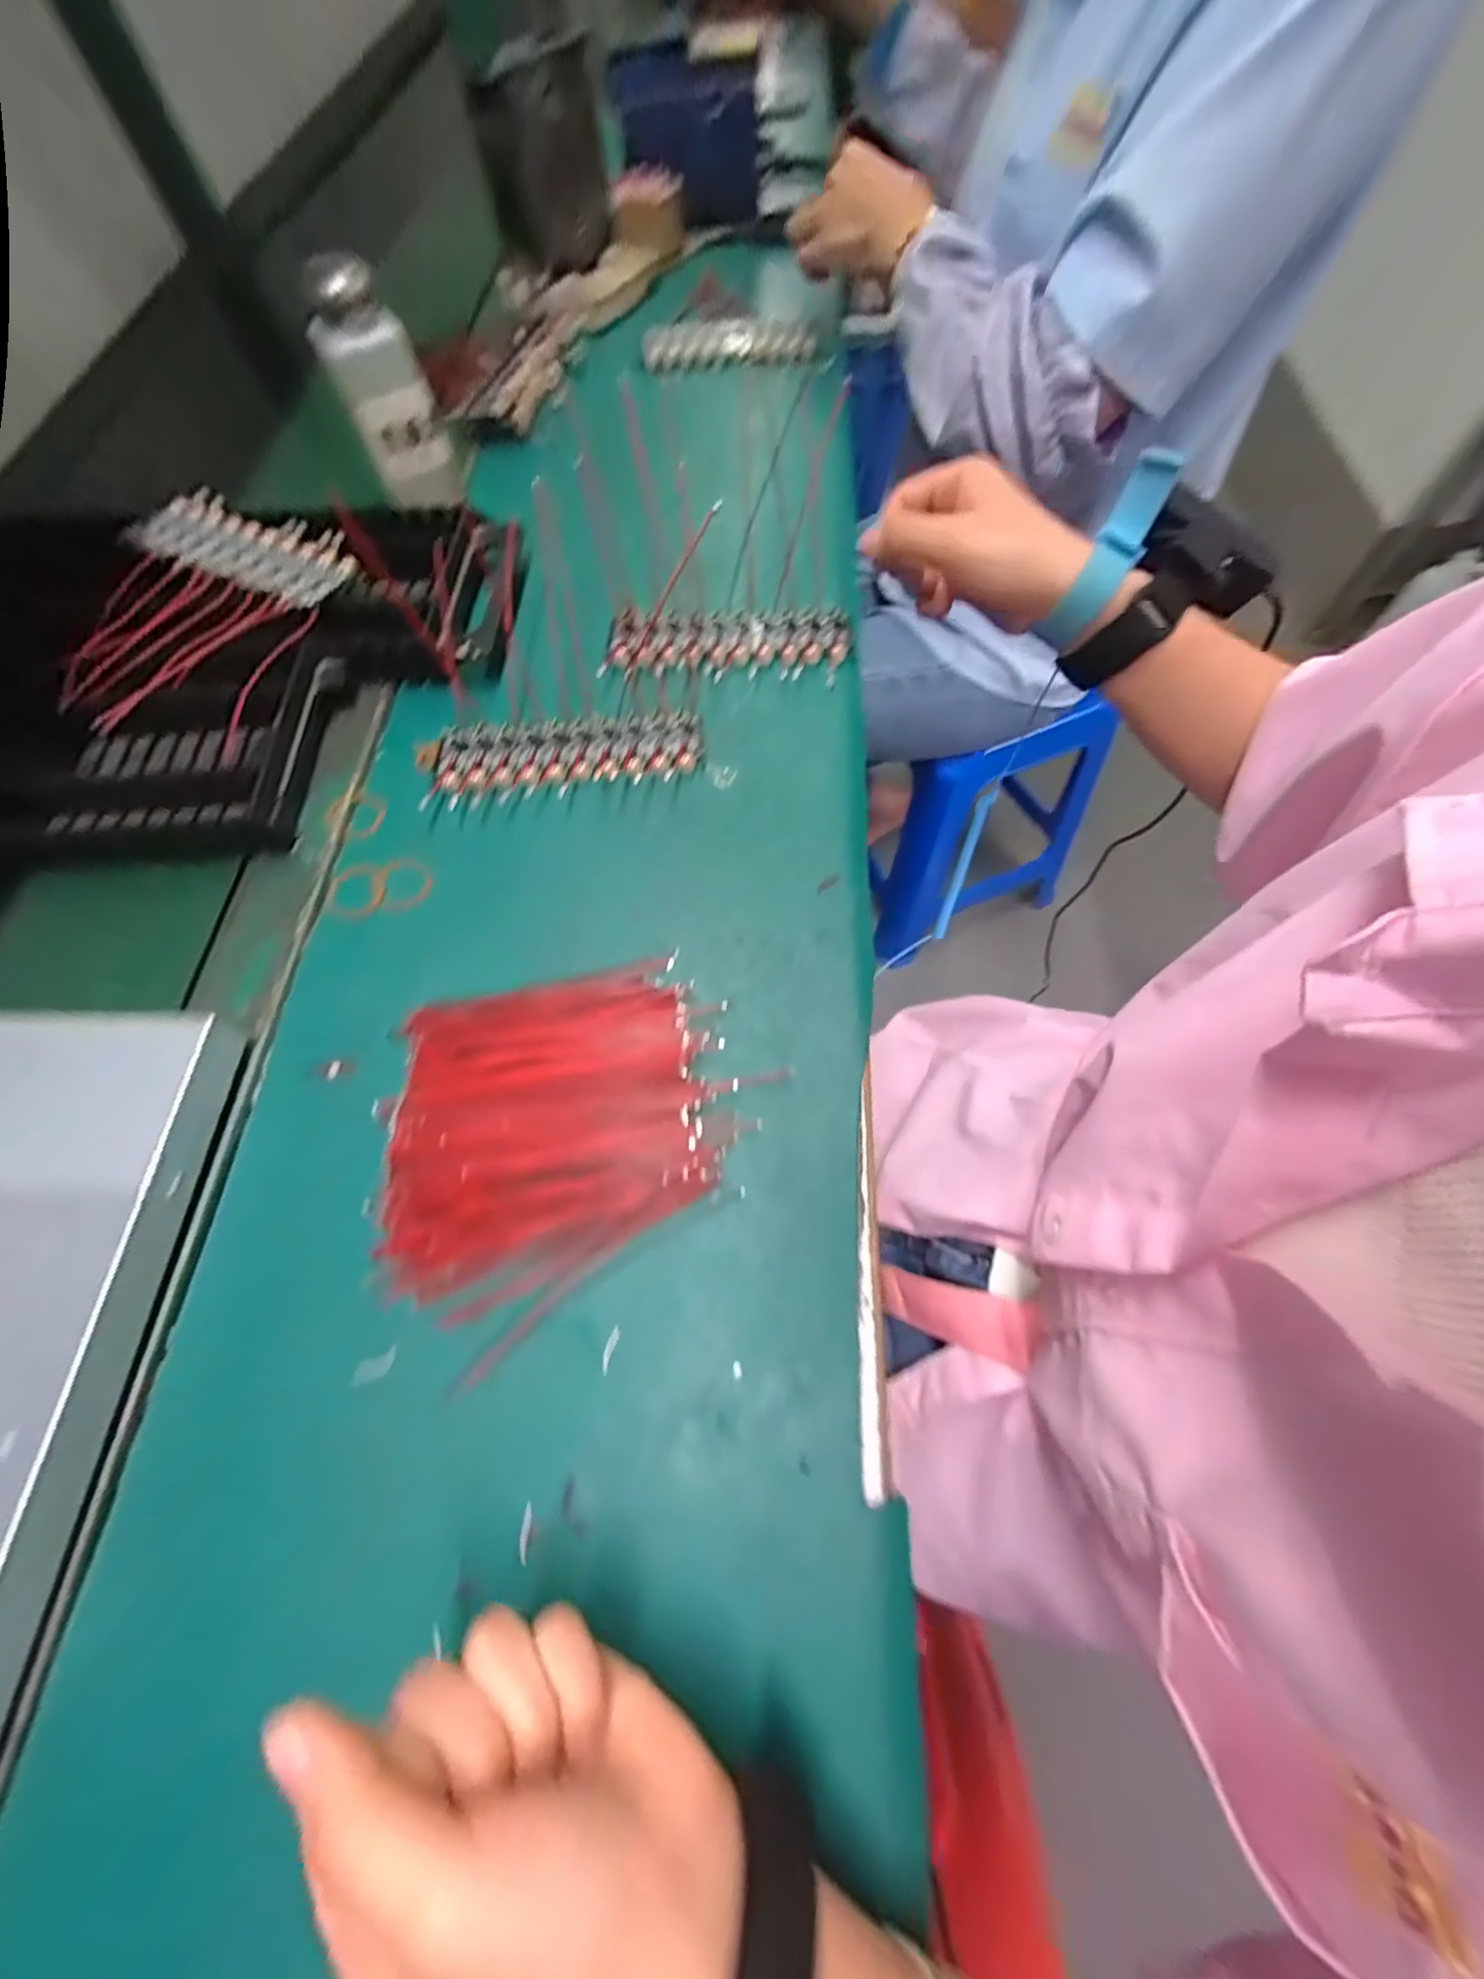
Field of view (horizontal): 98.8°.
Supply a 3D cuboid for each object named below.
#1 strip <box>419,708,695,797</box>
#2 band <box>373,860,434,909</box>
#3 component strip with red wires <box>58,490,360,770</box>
[{"bbox_3d":[-0.111,-0.144,0.388,0.169,0.015,0.064,-4,67,1],"label":"strip"},{"bbox_3d":[-0.190,-0.059,0.357,0.033,0.007,0.029,-18,67,-5],"label":"band"},{"bbox_3d":[-0.336,-0.238,0.408,0.148,0.022,0.184,10,74,5],"label":"component strip with red wires"}]

